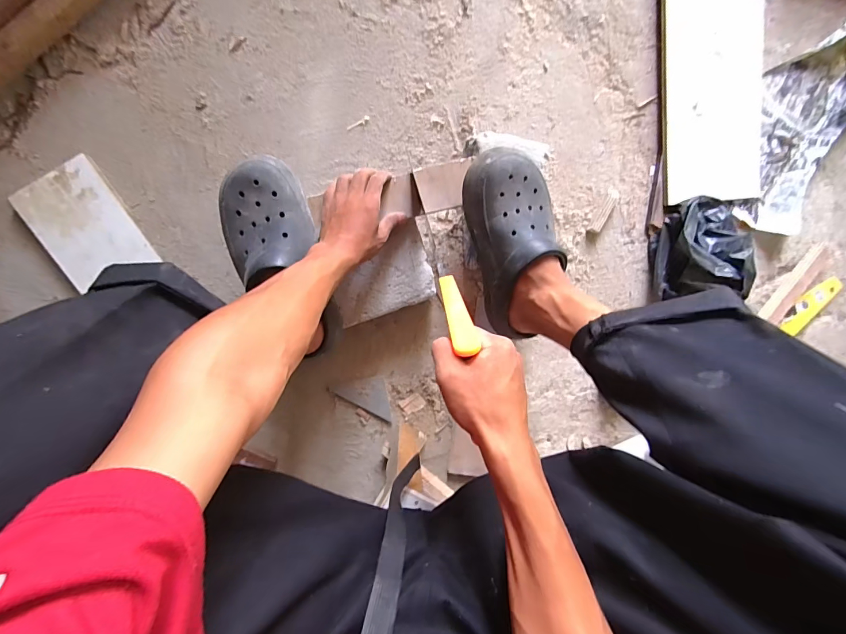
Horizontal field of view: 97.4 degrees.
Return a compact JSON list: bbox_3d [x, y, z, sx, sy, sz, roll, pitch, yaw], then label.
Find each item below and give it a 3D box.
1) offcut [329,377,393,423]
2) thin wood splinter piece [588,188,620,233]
[{"bbox_3d":[-0.094,0.136,0.661,0.112,0.004,0.063,33,94,-6],"label":"offcut"},{"bbox_3d":[0.313,-0.183,0.638,0.019,0.012,0.080,28,94,-6],"label":"thin wood splinter piece"}]

